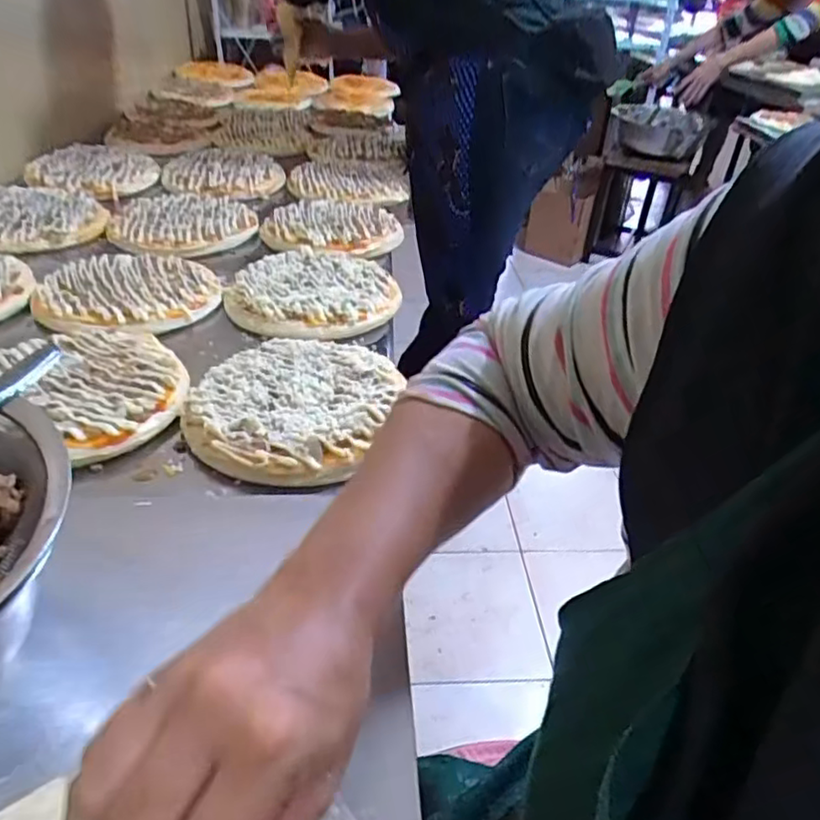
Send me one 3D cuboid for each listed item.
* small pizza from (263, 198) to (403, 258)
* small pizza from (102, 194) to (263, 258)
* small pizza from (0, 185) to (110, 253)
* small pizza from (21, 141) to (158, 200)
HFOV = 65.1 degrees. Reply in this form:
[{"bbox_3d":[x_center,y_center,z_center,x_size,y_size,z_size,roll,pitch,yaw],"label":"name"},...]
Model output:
[{"bbox_3d":[-0.107,-0.261,0.913,0.177,0.031,0.202,20,36,22],"label":"small pizza"},{"bbox_3d":[-0.317,-0.266,0.900,0.194,0.027,0.191,-7,34,-18],"label":"small pizza"},{"bbox_3d":[-0.516,-0.269,0.874,0.187,0.032,0.193,29,40,33],"label":"small pizza"},{"bbox_3d":[-0.503,-0.384,1.027,0.180,0.043,0.170,-20,40,-33],"label":"small pizza"}]

